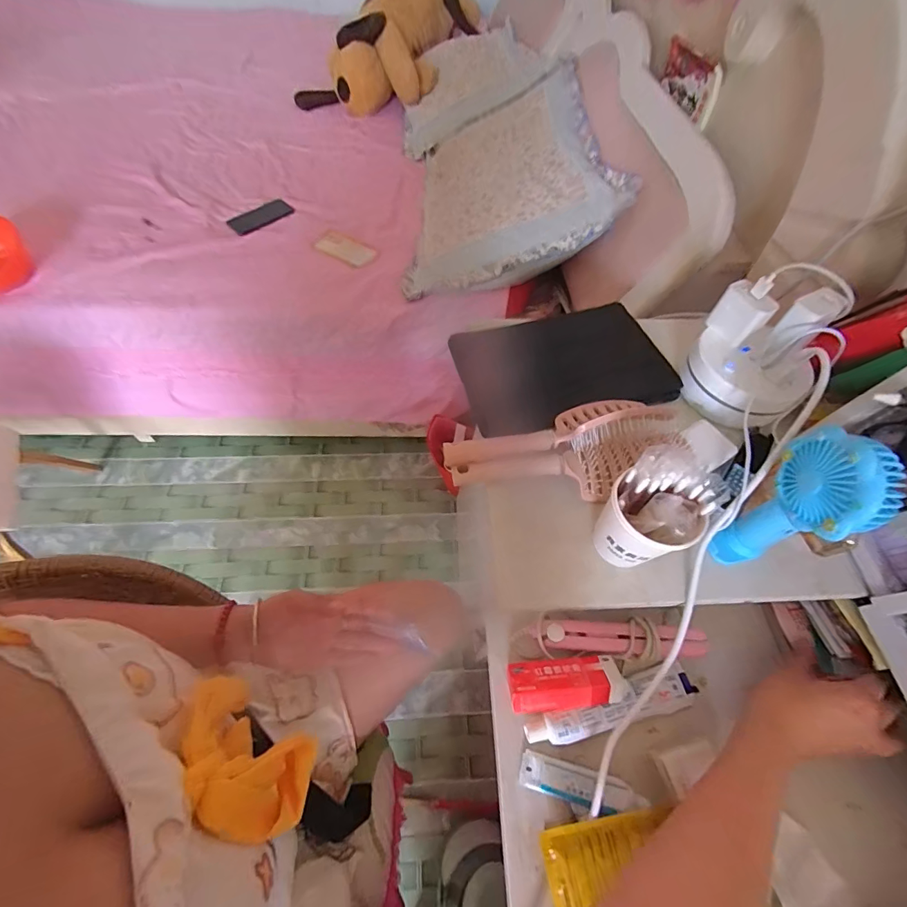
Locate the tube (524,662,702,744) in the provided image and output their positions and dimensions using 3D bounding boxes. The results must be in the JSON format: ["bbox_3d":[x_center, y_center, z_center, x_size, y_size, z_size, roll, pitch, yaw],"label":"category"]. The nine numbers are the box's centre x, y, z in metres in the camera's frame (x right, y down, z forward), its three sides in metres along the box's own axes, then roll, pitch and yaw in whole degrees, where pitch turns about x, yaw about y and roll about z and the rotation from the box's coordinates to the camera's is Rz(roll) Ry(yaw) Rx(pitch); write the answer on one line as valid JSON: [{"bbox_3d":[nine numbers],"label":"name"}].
[{"bbox_3d":[0.158,0.245,0.408,0.183,0.025,0.038,-9,60,-9],"label":"tube"}]

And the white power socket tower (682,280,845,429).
[{"bbox_3d":[0.336,-0.108,0.463,0.120,0.108,0.123,2,59,-3],"label":"white power socket tower"}]

